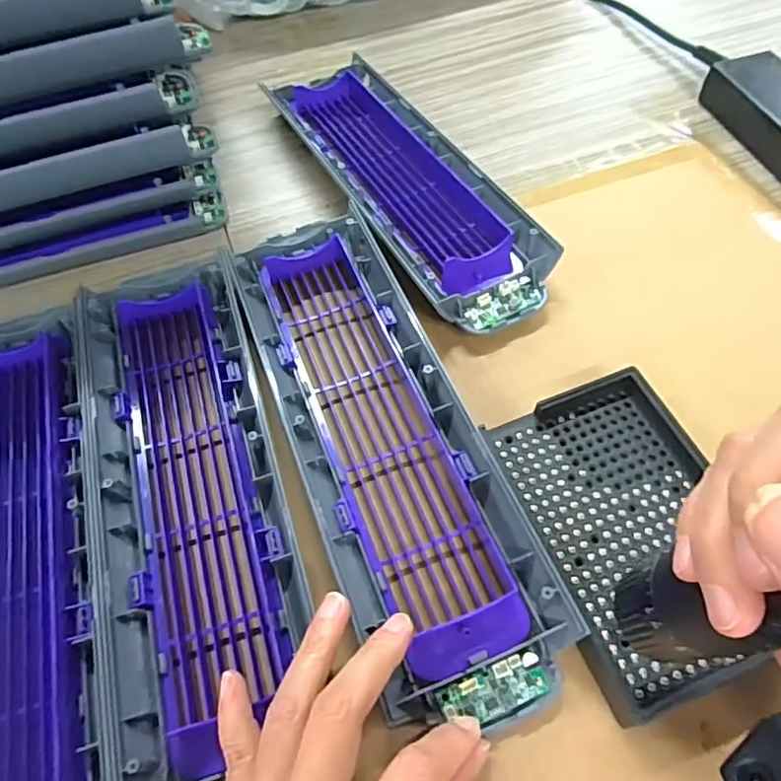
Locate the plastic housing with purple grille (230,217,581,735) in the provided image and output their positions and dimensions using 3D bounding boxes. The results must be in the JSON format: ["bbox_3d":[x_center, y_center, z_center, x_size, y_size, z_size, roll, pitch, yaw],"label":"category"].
[{"bbox_3d":[-0.006,0.012,0.295,0.084,0.030,0.283,-20,60,-11],"label":"plastic housing with purple grille"}]

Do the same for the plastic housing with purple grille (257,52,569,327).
[{"bbox_3d":[0.005,-0.141,0.390,0.085,0.028,0.266,-26,60,-12],"label":"plastic housing with purple grille"}]

